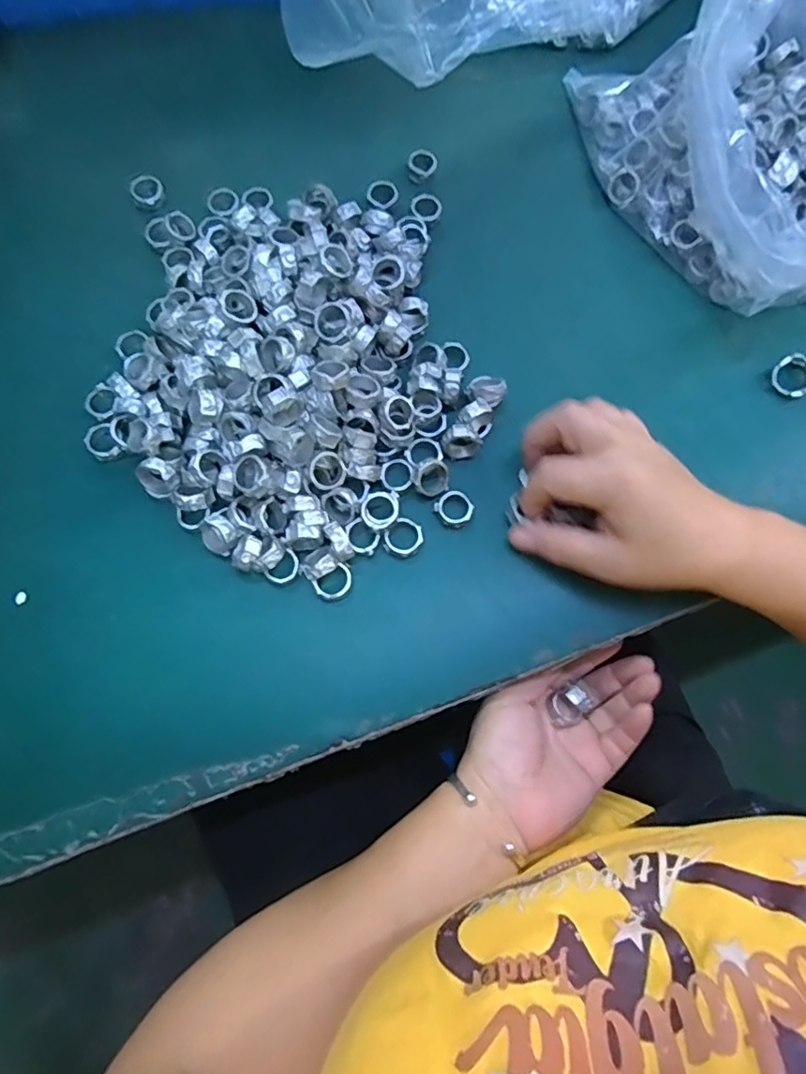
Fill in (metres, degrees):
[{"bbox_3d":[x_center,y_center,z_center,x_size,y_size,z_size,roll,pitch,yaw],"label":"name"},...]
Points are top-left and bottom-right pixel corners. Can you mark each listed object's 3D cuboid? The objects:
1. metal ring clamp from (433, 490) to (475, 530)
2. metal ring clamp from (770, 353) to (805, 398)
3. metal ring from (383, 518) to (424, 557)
[{"bbox_3d":[0.031,-0.017,0.344,0.022,0.004,0.022,0,76,-1],"label":"metal ring clamp"},{"bbox_3d":[0.251,-0.103,0.369,0.024,0.012,0.025,-37,79,-9],"label":"metal ring clamp"},{"bbox_3d":[0.000,0.000,0.339,0.022,0.006,0.022,0,76,-1],"label":"metal ring"}]

